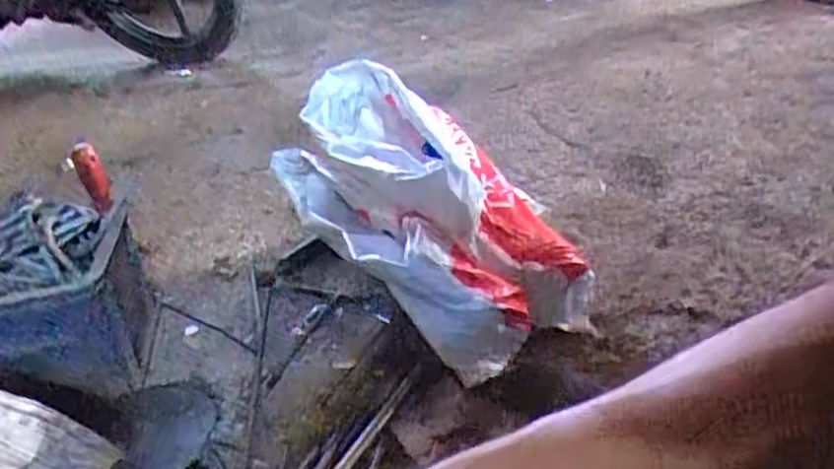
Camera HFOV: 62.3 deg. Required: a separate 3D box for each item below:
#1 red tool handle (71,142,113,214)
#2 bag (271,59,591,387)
[{"bbox_3d":[-0.393,-0.069,0.840,0.031,0.086,0.027,-20,33,-23],"label":"red tool handle"},{"bbox_3d":[-0.020,-0.049,0.894,0.242,0.232,0.470,-20,33,-23],"label":"bag"}]

